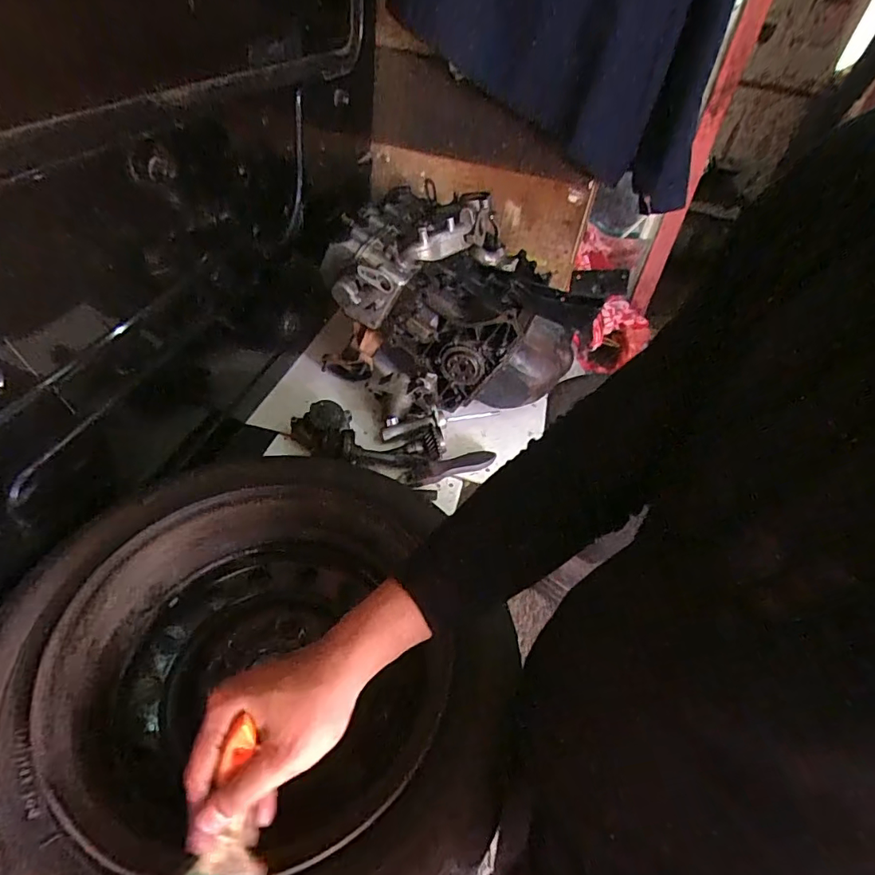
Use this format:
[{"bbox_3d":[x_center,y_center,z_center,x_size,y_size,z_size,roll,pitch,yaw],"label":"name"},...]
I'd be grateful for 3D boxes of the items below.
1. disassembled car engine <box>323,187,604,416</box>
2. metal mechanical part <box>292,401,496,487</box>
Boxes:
[{"bbox_3d":[0.044,-0.262,1.050,0.476,0.337,0.305,7,41,0],"label":"disassembled car engine"},{"bbox_3d":[-0.086,0.012,0.939,0.377,0.069,0.123,10,42,3],"label":"metal mechanical part"}]

